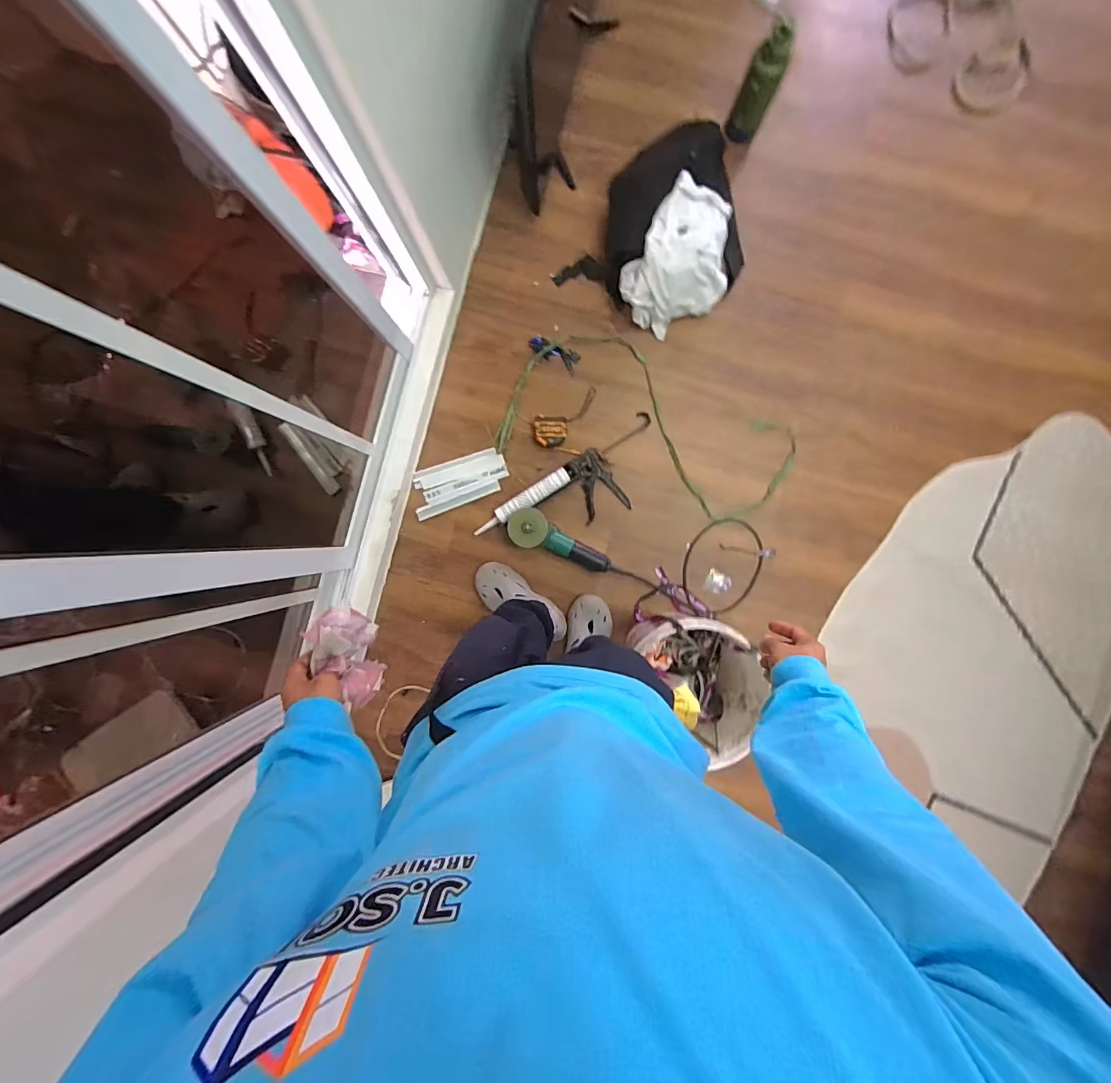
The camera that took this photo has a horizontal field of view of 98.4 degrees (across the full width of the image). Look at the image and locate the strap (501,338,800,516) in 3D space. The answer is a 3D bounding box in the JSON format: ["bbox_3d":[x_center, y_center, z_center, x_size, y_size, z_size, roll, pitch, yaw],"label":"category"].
[{"bbox_3d":[0.250,-0.302,1.258,0.739,0.039,0.368,18,90,1],"label":"strap"}]

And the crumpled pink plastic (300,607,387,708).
[{"bbox_3d":[-0.273,0.150,0.633,0.049,0.097,0.127,-20,89,1],"label":"crumpled pink plastic"}]

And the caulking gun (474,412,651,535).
[{"bbox_3d":[0.060,-0.118,1.250,0.542,0.068,0.186,-34,89,1],"label":"caulking gun"}]

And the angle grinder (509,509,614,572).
[{"bbox_3d":[0.014,-0.004,1.236,0.271,0.082,0.095,19,90,1],"label":"angle grinder"}]

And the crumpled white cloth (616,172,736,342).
[{"bbox_3d":[0.316,-0.673,1.177,0.224,0.205,0.280,35,91,1],"label":"crumpled white cloth"}]

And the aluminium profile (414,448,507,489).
[{"bbox_3d":[-0.260,-0.194,1.284,0.243,0.013,0.061,-17,89,1],"label":"aluminium profile"}]

